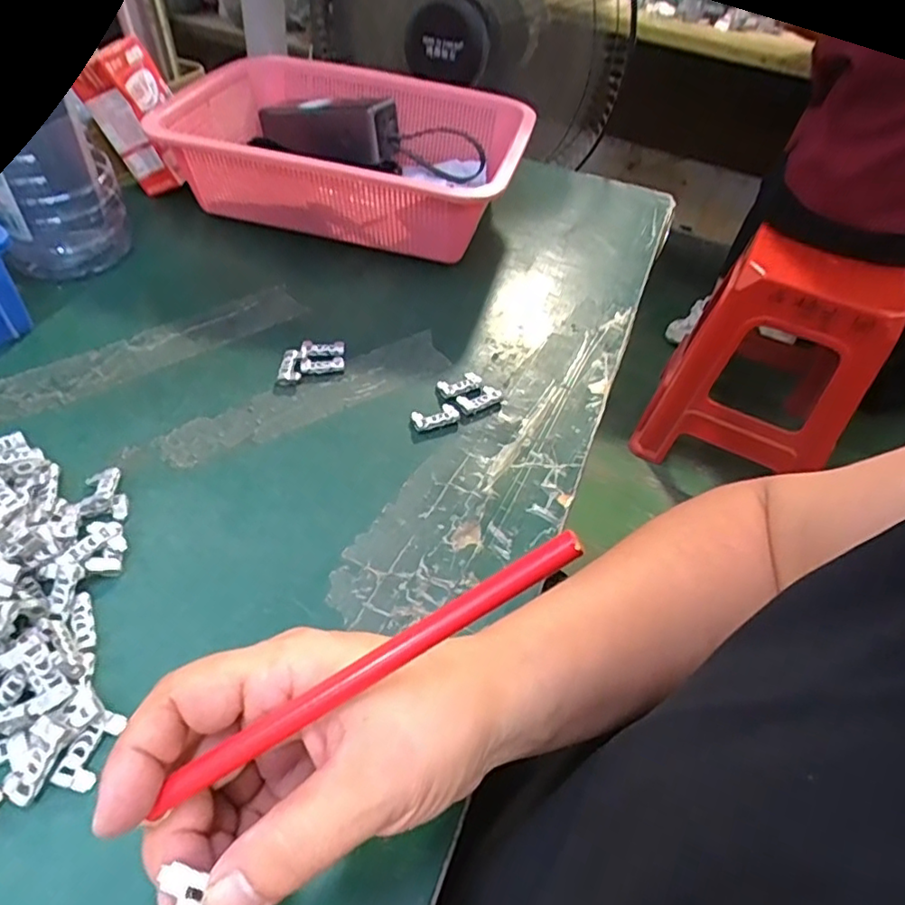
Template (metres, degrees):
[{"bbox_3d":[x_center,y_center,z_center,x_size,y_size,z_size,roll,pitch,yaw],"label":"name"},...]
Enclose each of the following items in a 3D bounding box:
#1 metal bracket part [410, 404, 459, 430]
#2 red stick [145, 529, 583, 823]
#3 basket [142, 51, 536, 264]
[{"bbox_3d":[-0.011,-0.024,0.401,0.031,0.006,0.017,-16,52,-20],"label":"metal bracket part"},{"bbox_3d":[-0.024,0.064,0.182,0.142,0.007,0.009,-32,55,0],"label":"red stick"},{"bbox_3d":[-0.082,-0.266,0.553,0.285,0.091,0.212,14,48,6],"label":"basket"}]

